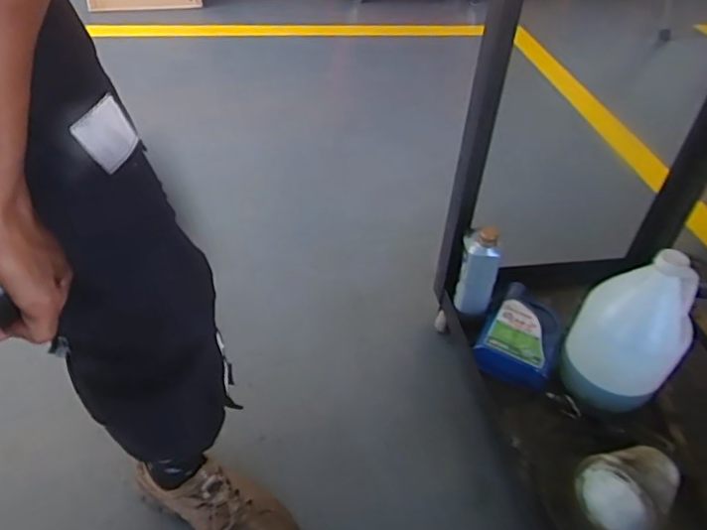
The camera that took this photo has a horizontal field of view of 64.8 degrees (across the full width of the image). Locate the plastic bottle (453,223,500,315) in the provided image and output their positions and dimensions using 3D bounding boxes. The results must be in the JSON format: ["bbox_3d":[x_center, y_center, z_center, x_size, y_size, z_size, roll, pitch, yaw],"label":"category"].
[{"bbox_3d":[0.224,0.013,1.013,0.074,0.196,0.056,17,44,12],"label":"plastic bottle"}]

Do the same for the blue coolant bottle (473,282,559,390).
[{"bbox_3d":[0.319,0.124,1.052,0.131,0.059,0.225,23,45,18],"label":"blue coolant bottle"}]

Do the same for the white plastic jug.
[{"bbox_3d":[0.460,0.100,0.921,0.166,0.277,0.113,26,44,22],"label":"white plastic jug"}]

